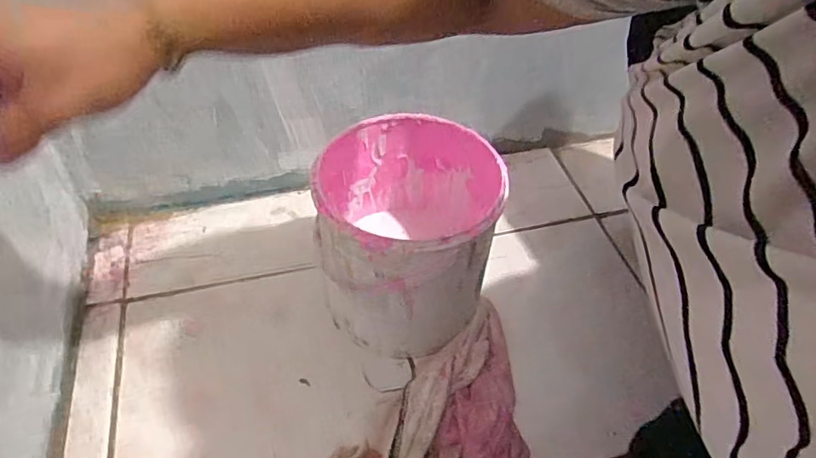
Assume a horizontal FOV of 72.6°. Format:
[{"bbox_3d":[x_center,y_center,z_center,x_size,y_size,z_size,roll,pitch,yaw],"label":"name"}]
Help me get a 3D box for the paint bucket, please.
[{"bbox_3d":[-0.001,0.012,0.586,0.183,0.189,0.176,0,48,-3],"label":"paint bucket"}]

